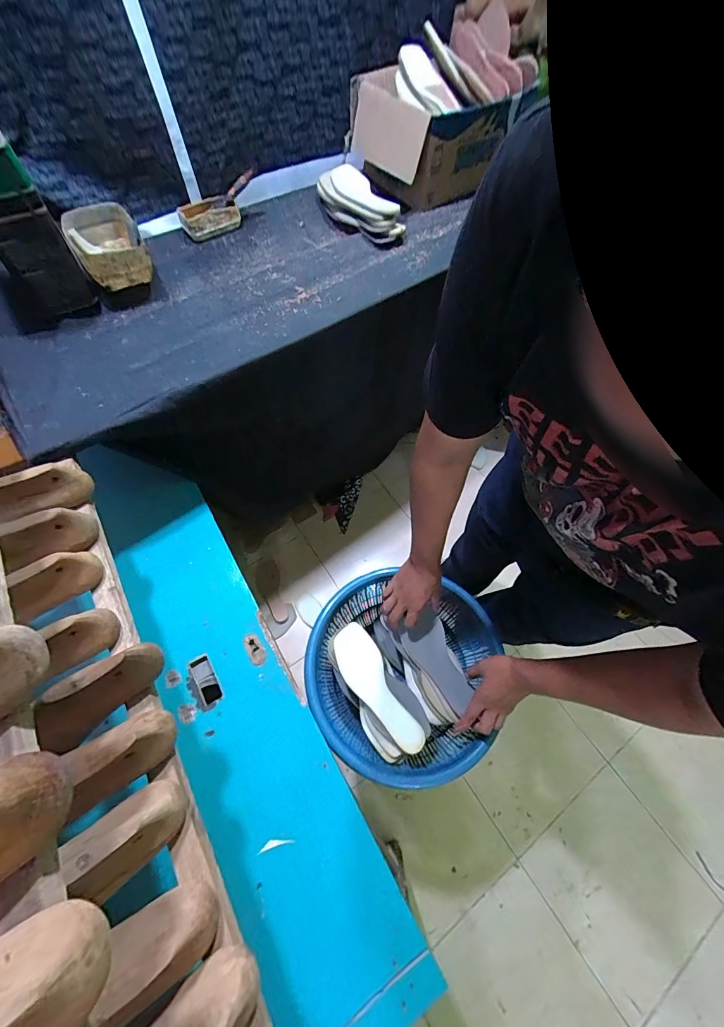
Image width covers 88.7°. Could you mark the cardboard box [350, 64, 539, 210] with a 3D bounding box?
[{"bbox_3d":[0.139,-0.924,0.901,0.293,0.155,0.312,-26,66,-17],"label":"cardboard box"}]

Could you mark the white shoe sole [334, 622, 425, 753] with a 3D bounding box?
[{"bbox_3d":[0.025,0.327,0.701,0.081,0.019,0.240,-27,67,-18],"label":"white shoe sole"}]

